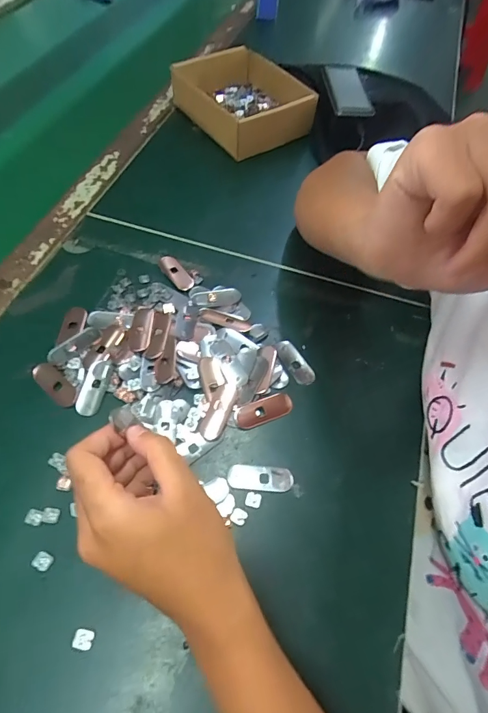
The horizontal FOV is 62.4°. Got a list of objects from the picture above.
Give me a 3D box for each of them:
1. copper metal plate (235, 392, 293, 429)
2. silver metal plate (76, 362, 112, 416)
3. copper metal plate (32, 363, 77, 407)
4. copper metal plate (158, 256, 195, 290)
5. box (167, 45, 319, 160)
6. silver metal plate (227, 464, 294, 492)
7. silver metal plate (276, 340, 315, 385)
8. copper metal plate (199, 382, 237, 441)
[{"bbox_3d":[0.017,0.046,0.340,0.051,0.007,0.020,-19,60,-13],"label":"copper metal plate"},{"bbox_3d":[-0.128,0.025,0.340,0.018,0.004,0.049,13,59,7],"label":"silver metal plate"},{"bbox_3d":[-0.163,0.021,0.343,0.056,0.005,0.020,36,64,19],"label":"copper metal plate"},{"bbox_3d":[-0.070,-0.086,0.414,0.016,0.008,0.045,-36,65,-21],"label":"copper metal plate"},{"bbox_3d":[-0.002,-0.360,0.559,0.144,0.051,0.177,-29,63,-18],"label":"box"},{"bbox_3d":[0.013,0.093,0.310,0.049,0.004,0.019,3,58,1],"label":"silver metal plate"},{"bbox_3d":[0.047,0.004,0.367,0.019,0.004,0.049,-24,61,-15],"label":"silver metal plate"},{"bbox_3d":[-0.021,0.045,0.338,0.019,0.004,0.051,15,69,16],"label":"copper metal plate"}]

